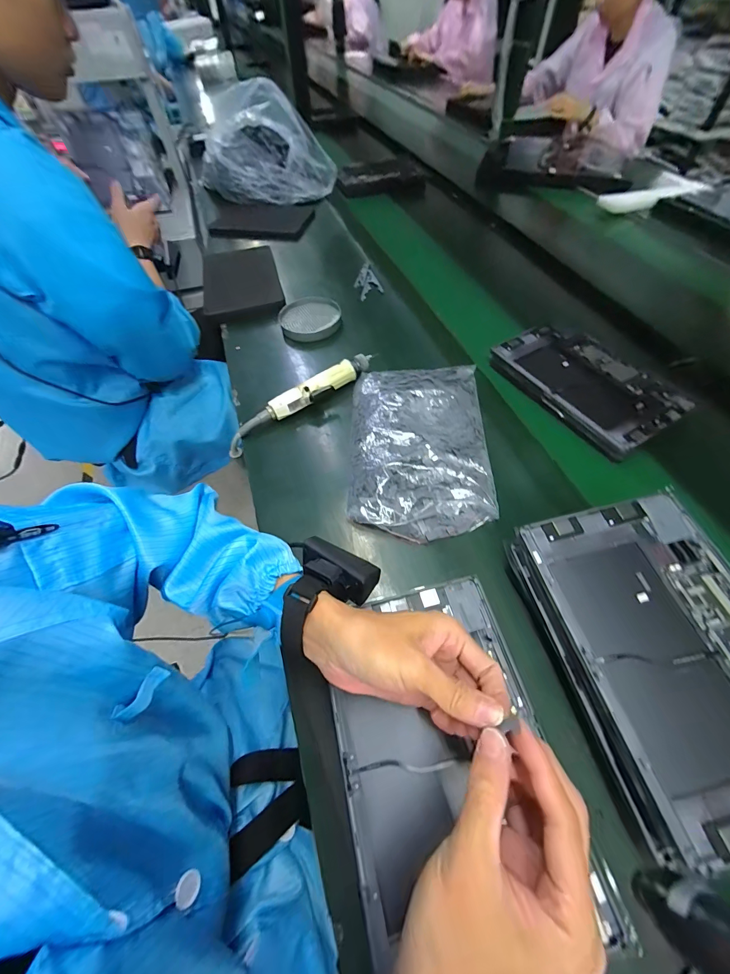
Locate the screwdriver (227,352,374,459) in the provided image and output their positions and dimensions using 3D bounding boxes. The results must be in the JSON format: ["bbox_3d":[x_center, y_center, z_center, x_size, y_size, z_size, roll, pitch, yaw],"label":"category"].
[{"bbox_3d":[-0.081,-0.141,0.546,0.232,0.041,0.036,-30,61,-16],"label":"screwdriver"}]

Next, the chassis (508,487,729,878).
[{"bbox_3d":[0.263,0.138,0.313,0.178,0.043,0.256,-10,58,-4],"label":"chassis"}]

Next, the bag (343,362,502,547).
[{"bbox_3d":[0.072,-0.059,0.488,0.179,0.037,0.270,1,58,3],"label":"bag"}]

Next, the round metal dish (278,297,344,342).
[{"bbox_3d":[-0.101,-0.312,0.664,0.110,0.028,0.106,-1,58,2],"label":"round metal dish"}]

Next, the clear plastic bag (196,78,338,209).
[{"bbox_3d":[-0.284,-0.902,0.963,0.373,0.225,0.179,-11,58,-5],"label":"clear plastic bag"}]

